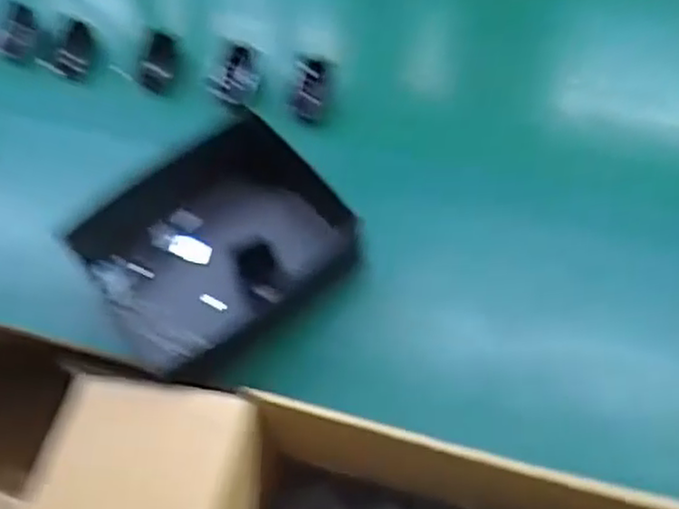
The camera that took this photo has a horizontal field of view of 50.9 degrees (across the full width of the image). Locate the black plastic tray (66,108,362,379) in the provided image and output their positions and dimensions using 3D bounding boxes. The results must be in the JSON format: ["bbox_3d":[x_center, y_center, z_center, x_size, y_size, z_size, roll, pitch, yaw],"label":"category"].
[{"bbox_3d":[-0.114,0.003,0.711,0.231,0.101,0.185,-36,63,-17],"label":"black plastic tray"}]

